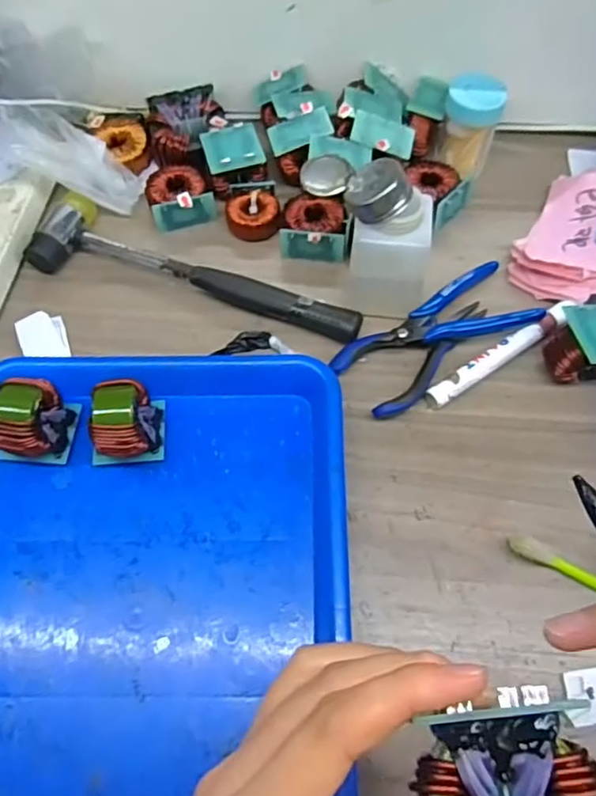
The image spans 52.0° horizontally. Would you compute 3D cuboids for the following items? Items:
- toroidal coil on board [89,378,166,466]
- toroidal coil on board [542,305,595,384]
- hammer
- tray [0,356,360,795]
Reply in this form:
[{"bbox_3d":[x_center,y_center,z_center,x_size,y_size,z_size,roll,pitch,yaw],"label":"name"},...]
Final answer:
[{"bbox_3d":[-0.112,0.016,0.395,0.045,0.046,0.043,-5,63,-2],"label":"toroidal coil on board"},{"bbox_3d":[0.197,-0.036,0.421,0.050,0.046,0.054,-16,64,-8],"label":"toroidal coil on board"},{"bbox_3d":[-0.077,-0.105,0.472,0.263,0.026,0.068,16,66,5],"label":"hammer"},{"bbox_3d":[-0.096,0.124,0.358,0.249,0.042,0.338,1,66,-1],"label":"tray"}]

